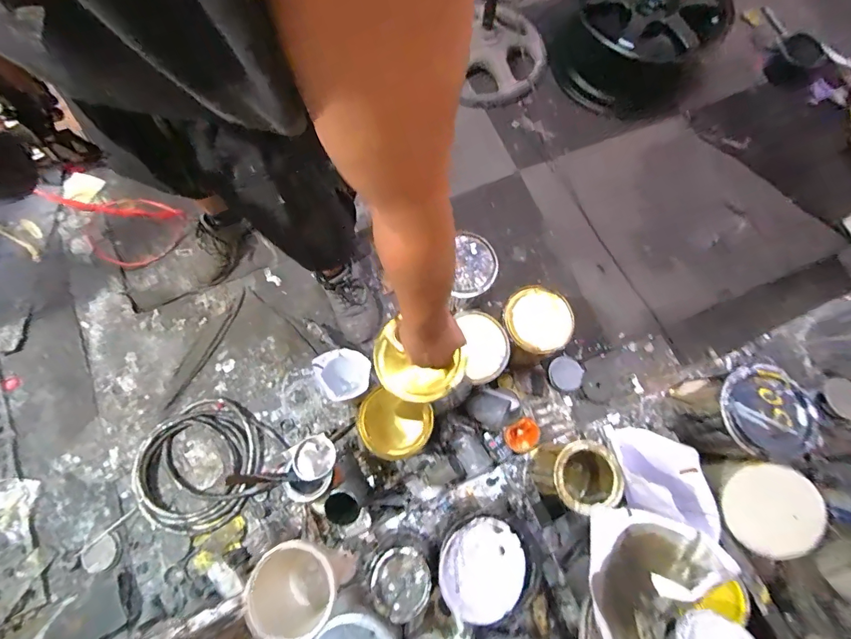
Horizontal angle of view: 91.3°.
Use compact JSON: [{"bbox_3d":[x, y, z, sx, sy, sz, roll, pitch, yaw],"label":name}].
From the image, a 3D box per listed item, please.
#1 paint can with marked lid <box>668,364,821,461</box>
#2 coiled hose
[{"bbox_3d":[0.363,0.112,0.491,0.098,0.105,0.094,0,75,-1],"label":"paint can with marked lid"},{"bbox_3d":[-0.559,0.359,1.062,0.342,0.045,0.307,-36,79,-10],"label":"coiled hose"}]

